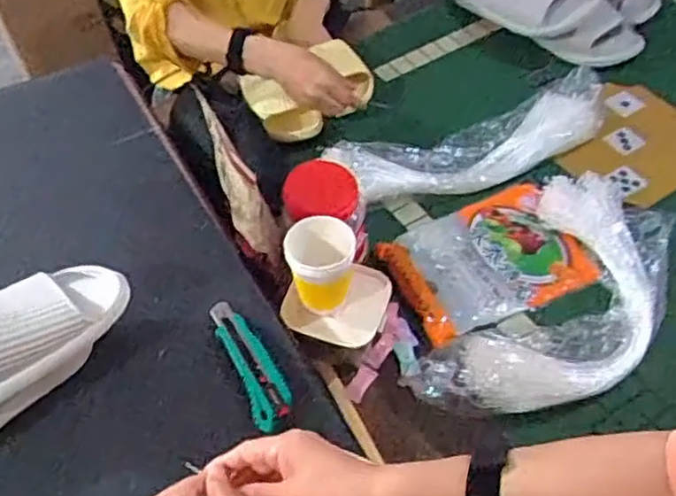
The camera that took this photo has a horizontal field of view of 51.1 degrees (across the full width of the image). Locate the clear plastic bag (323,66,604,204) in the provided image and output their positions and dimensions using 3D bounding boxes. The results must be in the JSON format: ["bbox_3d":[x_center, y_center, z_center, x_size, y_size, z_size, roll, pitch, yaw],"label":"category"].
[{"bbox_3d":[0.194,-0.146,1.000,0.416,0.049,0.117,-19,53,-12],"label":"clear plastic bag"}]

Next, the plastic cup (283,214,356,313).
[{"bbox_3d":[-0.018,0.022,0.769,0.070,0.090,0.074,8,52,9],"label":"plastic cup"}]

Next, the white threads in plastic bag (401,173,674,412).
[{"bbox_3d":[0.265,0.047,0.805,0.189,0.083,0.384,29,58,23],"label":"white threads in plastic bag"}]

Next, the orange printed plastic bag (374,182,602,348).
[{"bbox_3d":[0.185,0.011,0.894,0.226,0.019,0.175,-20,53,-13],"label":"orange printed plastic bag"}]

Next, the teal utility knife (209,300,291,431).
[{"bbox_3d":[-0.090,0.109,0.701,0.038,0.016,0.154,-24,54,-16],"label":"teal utility knife"}]

